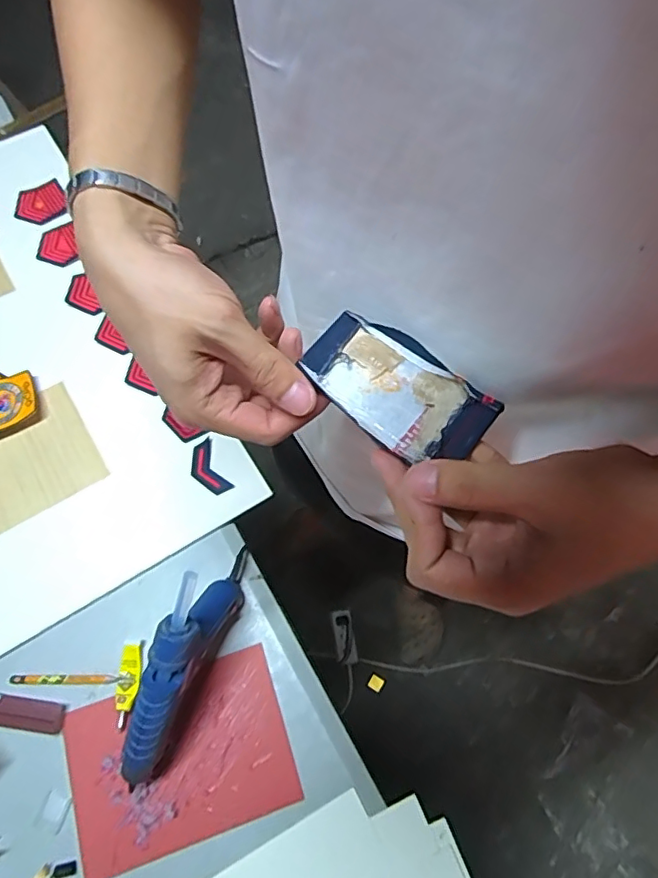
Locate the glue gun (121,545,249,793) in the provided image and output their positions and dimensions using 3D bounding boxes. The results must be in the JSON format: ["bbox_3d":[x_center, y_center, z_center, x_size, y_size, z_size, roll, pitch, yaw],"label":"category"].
[{"bbox_3d":[-0.126,0.190,0.485,0.032,0.136,0.211,24,70,11],"label":"glue gun"}]

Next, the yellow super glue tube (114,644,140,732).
[{"bbox_3d":[-0.192,0.234,0.534,0.022,0.009,0.072,-4,68,0],"label":"yellow super glue tube"}]

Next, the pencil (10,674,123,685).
[{"bbox_3d":[-0.253,0.230,0.539,0.101,0.005,0.009,0,68,1],"label":"pencil"}]

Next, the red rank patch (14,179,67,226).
[{"bbox_3d":[-0.391,-0.320,0.764,0.072,0.009,0.068,-33,75,-16],"label":"red rank patch"}]

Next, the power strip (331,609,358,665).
[{"bbox_3d":[0.032,0.427,1.214,0.043,0.034,0.111,-7,66,-3],"label":"power strip"}]

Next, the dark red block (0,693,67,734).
[{"bbox_3d":[-0.296,0.254,0.523,0.092,0.014,0.028,8,68,5],"label":"dark red block"}]

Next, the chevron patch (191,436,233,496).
[{"bbox_3d":[-0.134,0.033,0.618,0.032,0.007,0.062,-25,73,-16],"label":"chevron patch"}]

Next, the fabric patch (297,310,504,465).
[{"bbox_3d":[0.034,-0.027,0.293,0.096,0.009,0.059,40,74,15],"label":"fabric patch"}]

